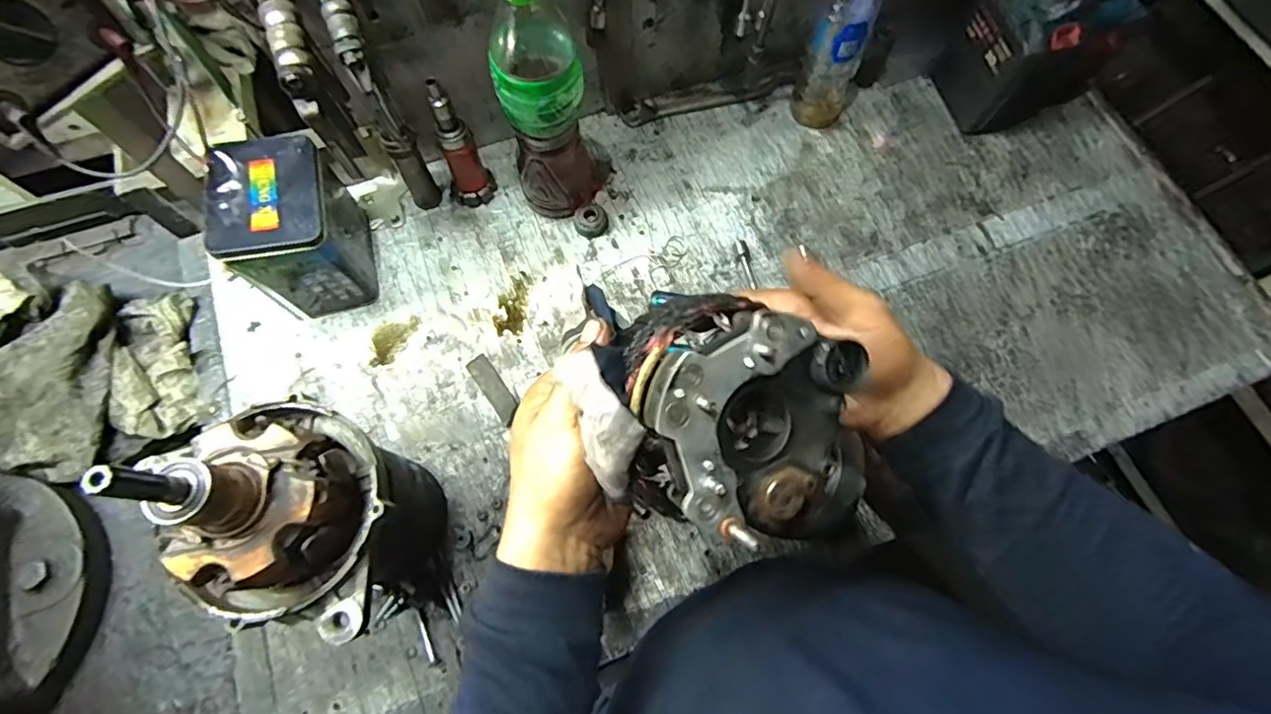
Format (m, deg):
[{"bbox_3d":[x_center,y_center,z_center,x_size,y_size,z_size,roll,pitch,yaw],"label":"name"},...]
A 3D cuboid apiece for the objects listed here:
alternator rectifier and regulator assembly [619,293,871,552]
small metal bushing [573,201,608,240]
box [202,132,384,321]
[{"bbox_3d":[0.056,0.025,0.286,0.125,0.056,0.124,-3,69,-2],"label":"alternator rectifier and regulator assembly"},{"bbox_3d":[-0.051,-0.156,0.637,0.035,0.021,0.037,1,70,-2],"label":"small metal bushing"},{"bbox_3d":[-0.337,-0.124,0.561,0.093,0.139,0.127,-15,71,-7],"label":"box"}]

